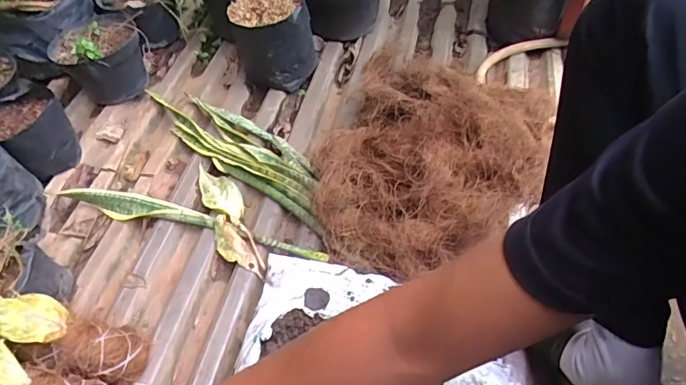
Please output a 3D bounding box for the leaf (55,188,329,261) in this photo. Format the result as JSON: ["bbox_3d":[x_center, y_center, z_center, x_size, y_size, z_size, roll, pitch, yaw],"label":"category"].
[{"bbox_3d":[-0.259,0.047,0.846,0.493,0.050,0.050,14,51,10],"label":"leaf"}]

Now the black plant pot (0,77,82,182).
[{"bbox_3d":[-0.587,-0.107,0.935,0.129,0.126,0.132,1,50,-1],"label":"black plant pot"}]

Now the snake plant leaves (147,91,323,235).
[{"bbox_3d":[-0.210,-0.096,0.962,0.486,0.047,0.125,31,59,24],"label":"snake plant leaves"}]

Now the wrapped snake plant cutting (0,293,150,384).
[{"bbox_3d":[-0.403,0.171,0.647,0.298,0.067,0.078,24,52,-11],"label":"wrapped snake plant cutting"}]

